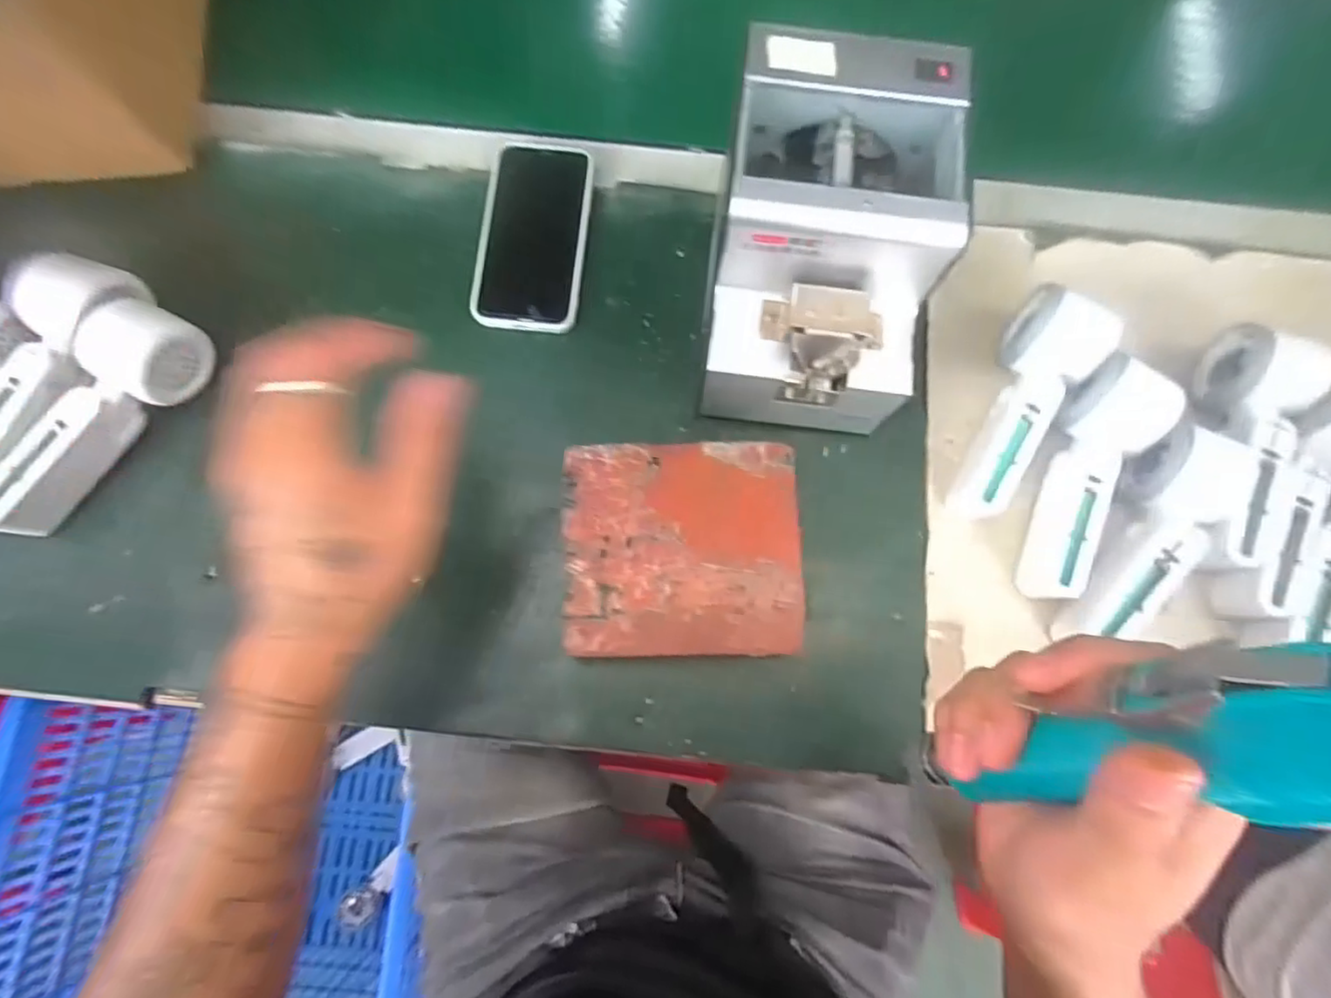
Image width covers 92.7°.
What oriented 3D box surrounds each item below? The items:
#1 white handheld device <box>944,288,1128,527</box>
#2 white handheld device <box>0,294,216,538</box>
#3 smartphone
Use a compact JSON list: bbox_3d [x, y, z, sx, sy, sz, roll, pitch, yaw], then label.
[{"bbox_3d":[0.231,-0.061,0.422,0.057,0.055,0.149,33,78,8],"label":"white handheld device"},{"bbox_3d":[-0.368,-0.053,0.403,0.059,0.049,0.165,38,79,7],"label":"white handheld device"},{"bbox_3d":[-0.097,-0.196,0.466,0.076,0.012,0.155,5,76,1],"label":"smartphone"}]

